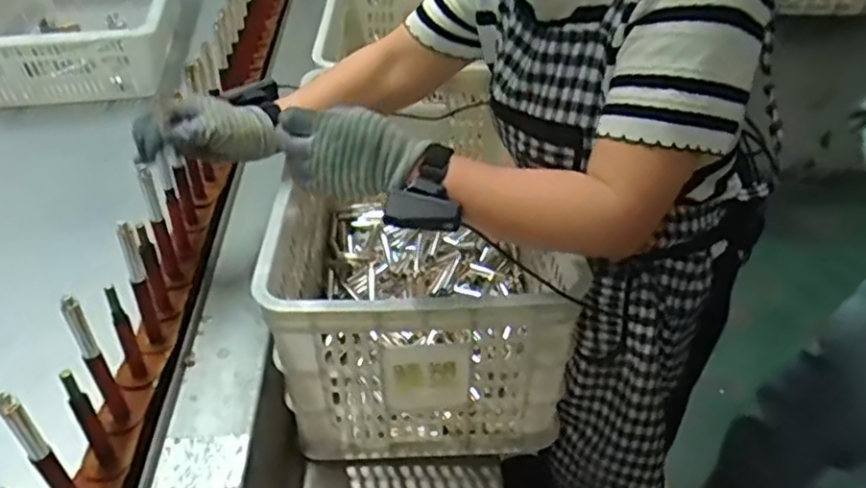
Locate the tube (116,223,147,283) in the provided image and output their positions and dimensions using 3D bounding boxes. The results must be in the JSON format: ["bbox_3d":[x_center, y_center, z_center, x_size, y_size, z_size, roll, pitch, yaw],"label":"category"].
[{"bbox_3d":[-0.305,0.007,0.681,0.016,0.076,0.020,-20,49,-23],"label":"tube"}]

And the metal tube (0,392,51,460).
[{"bbox_3d":[-0.315,0.140,0.517,0.014,0.071,0.011,-32,55,-31],"label":"metal tube"}]

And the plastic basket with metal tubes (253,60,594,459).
[{"bbox_3d":[0.004,-0.025,0.965,0.372,0.295,0.578,4,44,0],"label":"plastic basket with metal tubes"}]

